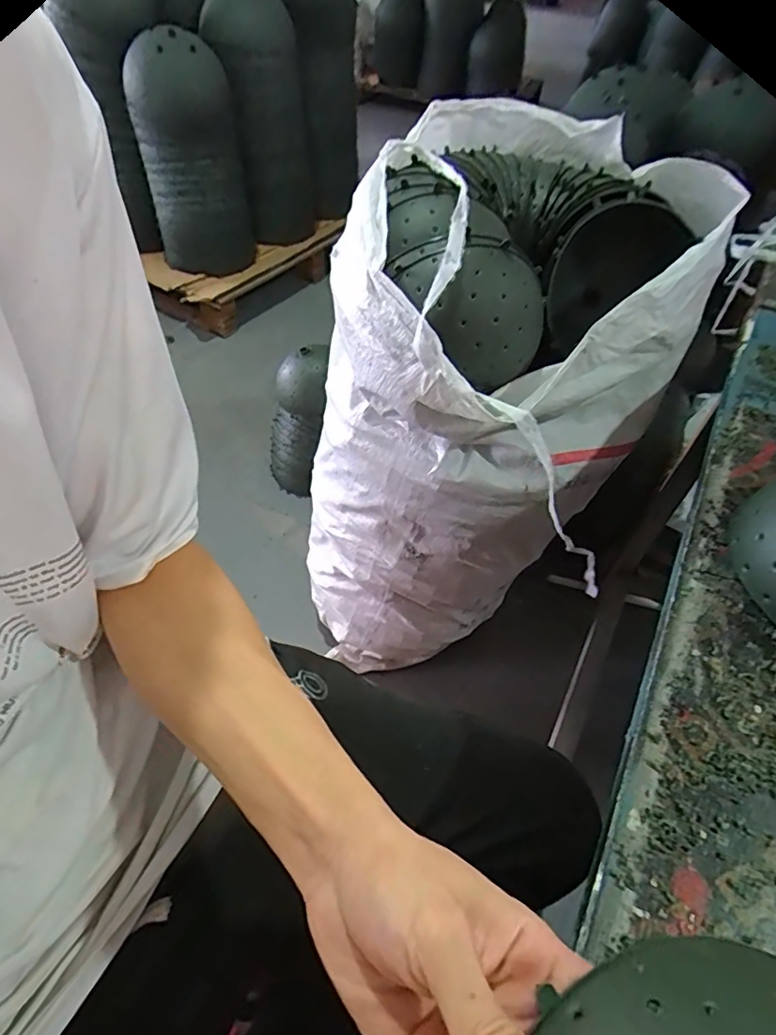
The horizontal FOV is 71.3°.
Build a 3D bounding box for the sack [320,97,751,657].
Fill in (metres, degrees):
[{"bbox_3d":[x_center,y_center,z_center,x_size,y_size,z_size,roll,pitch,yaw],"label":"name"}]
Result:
[{"bbox_3d":[0.154,-0.144,0.890,0.429,0.734,0.497,26,53,16],"label":"sack"}]

